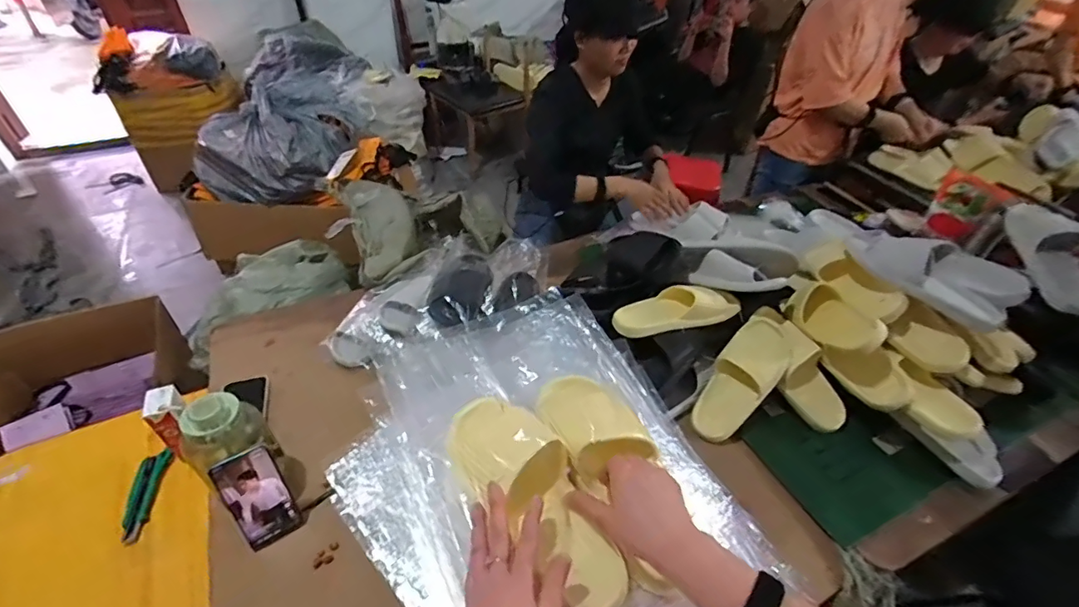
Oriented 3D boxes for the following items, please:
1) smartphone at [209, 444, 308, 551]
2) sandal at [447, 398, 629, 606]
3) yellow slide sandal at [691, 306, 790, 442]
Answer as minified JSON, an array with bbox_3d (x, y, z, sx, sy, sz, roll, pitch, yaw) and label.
[{"bbox_3d":[-0.411,0.287,0.718,0.077,0.157,0.016,-23,29,-25],"label":"smartphone"},{"bbox_3d":[-0.004,0.203,0.529,0.105,0.070,0.263,-28,62,-29],"label":"sandal"},{"bbox_3d":[0.396,0.142,0.945,0.109,0.070,0.268,31,75,26],"label":"yellow slide sandal"}]

